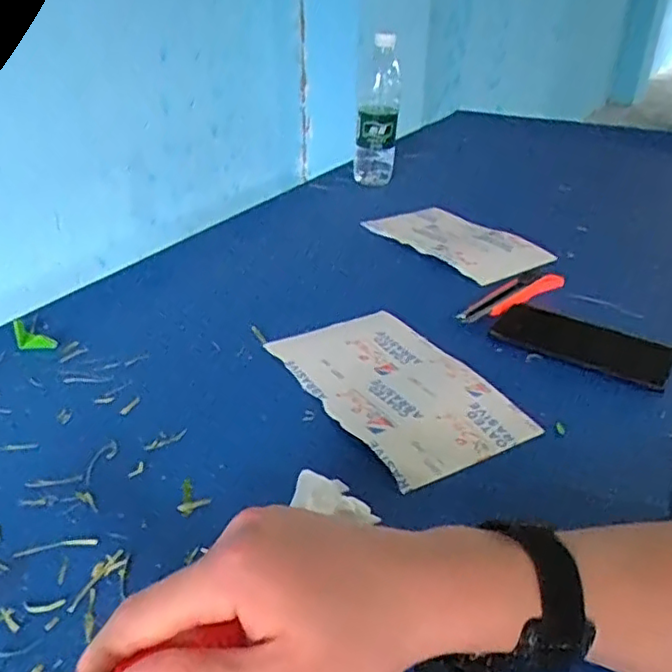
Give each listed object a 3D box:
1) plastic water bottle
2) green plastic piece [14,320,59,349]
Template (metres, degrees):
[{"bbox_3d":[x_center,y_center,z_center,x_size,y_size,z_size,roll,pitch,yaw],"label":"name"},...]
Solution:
[{"bbox_3d":[0.066,-0.349,0.986,0.063,0.217,0.072,1,31,-2],"label":"plastic water bottle"},{"bbox_3d":[-0.288,0.001,0.595,0.045,0.012,0.024,24,33,2],"label":"green plastic piece"}]

